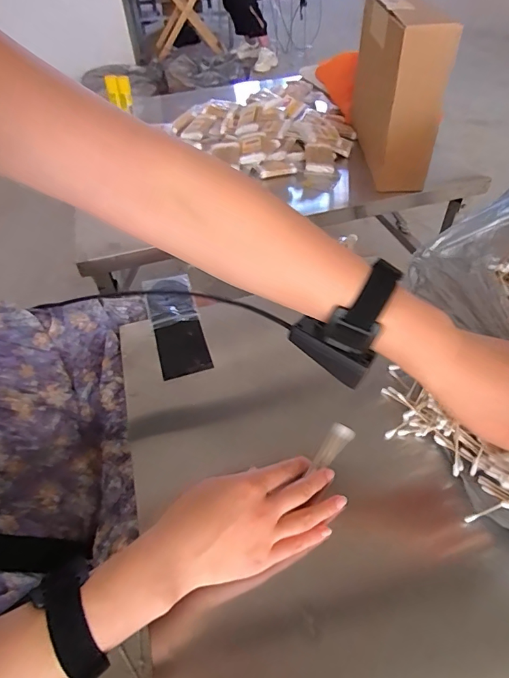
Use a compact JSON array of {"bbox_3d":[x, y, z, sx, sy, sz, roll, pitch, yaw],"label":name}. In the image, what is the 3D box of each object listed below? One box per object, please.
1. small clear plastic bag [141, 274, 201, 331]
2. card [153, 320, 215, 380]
[{"bbox_3d":[-0.117,-0.054,0.586,0.061,0.008,0.094,-14,48,-9],"label":"small clear plastic bag"},{"bbox_3d":[-0.089,0.011,0.530,0.059,0.005,0.083,-14,50,-9],"label":"card"}]

